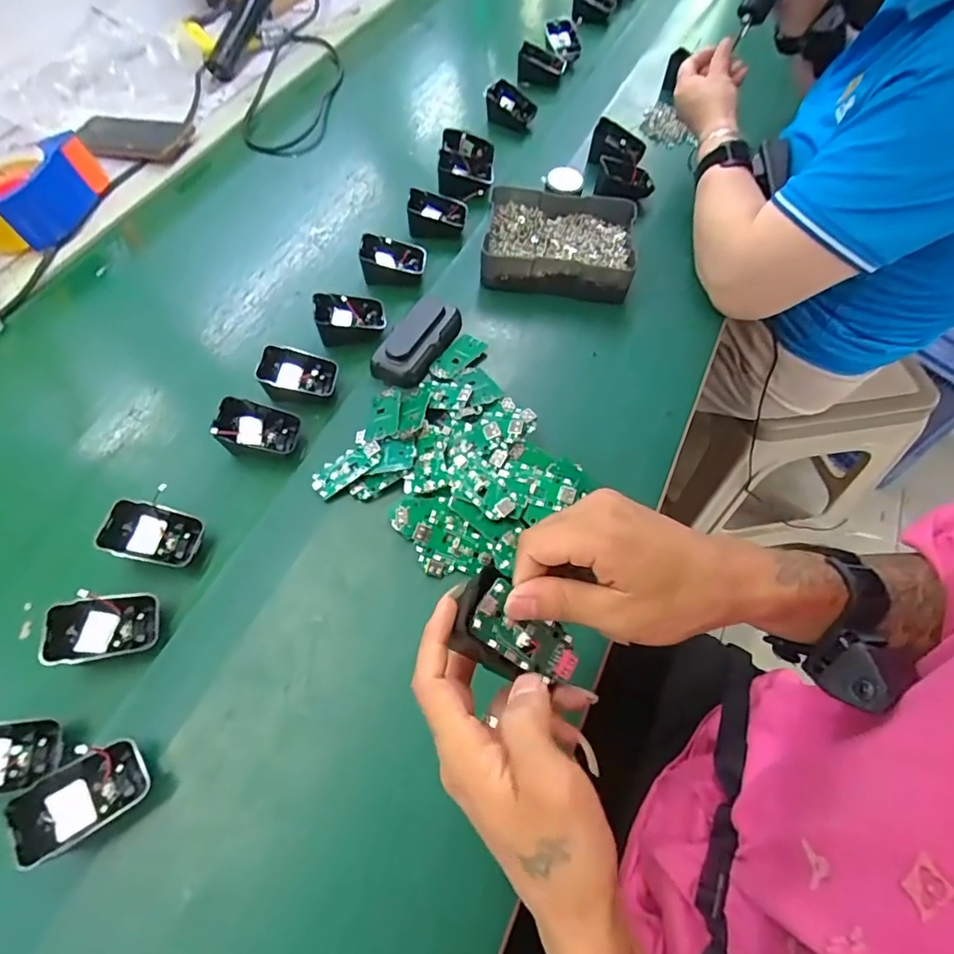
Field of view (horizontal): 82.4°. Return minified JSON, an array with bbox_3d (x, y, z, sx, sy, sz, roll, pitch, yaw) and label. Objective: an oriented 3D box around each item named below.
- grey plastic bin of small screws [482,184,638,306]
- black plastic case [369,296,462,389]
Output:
[{"bbox_3d":[0.091,-0.255,0.596,0.159,0.045,0.127,7,61,3],"label":"grey plastic bin of small screws"},{"bbox_3d":[-0.057,-0.137,0.534,0.049,0.027,0.102,27,65,14],"label":"black plastic case"}]

